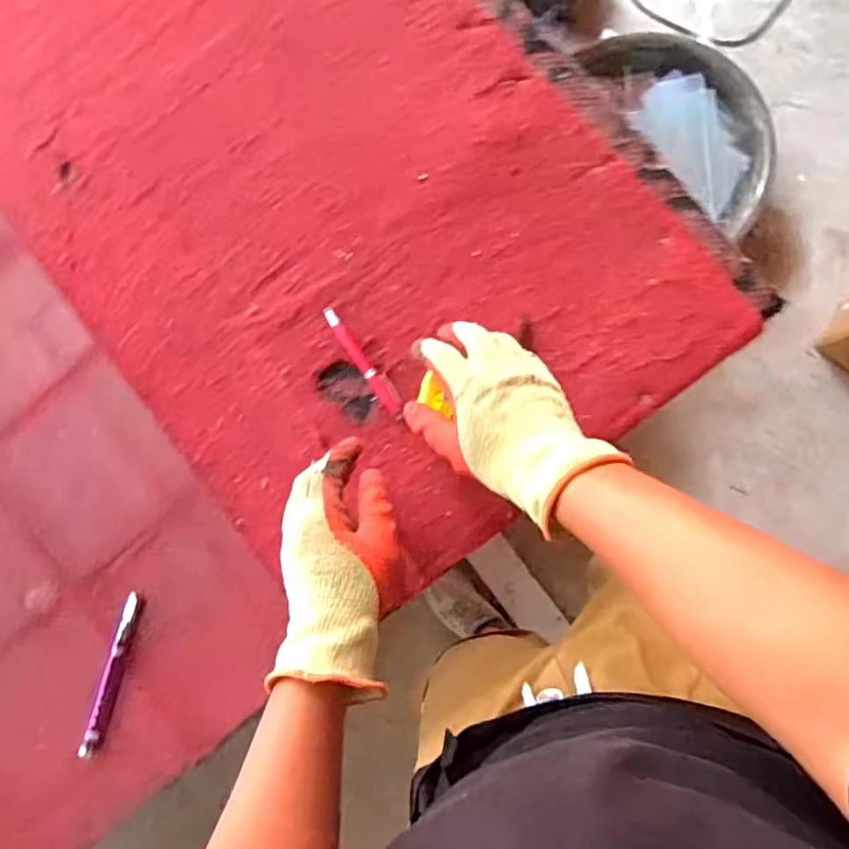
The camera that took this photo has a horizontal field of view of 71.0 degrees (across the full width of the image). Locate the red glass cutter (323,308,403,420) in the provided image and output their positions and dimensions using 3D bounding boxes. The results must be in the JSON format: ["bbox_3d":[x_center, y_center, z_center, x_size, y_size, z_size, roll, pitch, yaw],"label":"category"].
[{"bbox_3d":[-0.065,-0.065,0.620,0.019,0.013,0.136,-38,83,2],"label":"red glass cutter"}]

